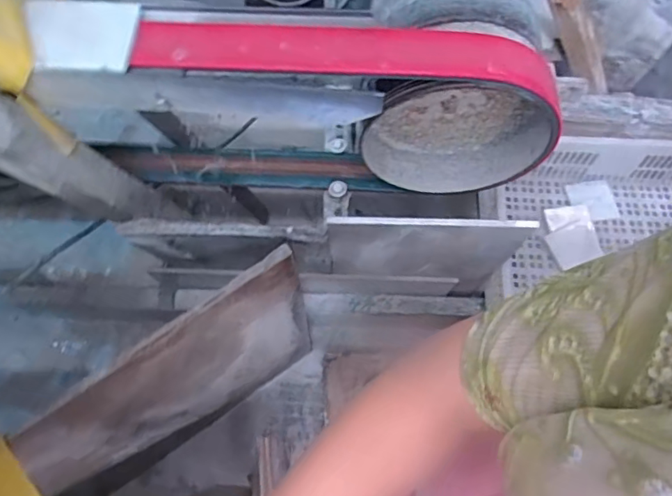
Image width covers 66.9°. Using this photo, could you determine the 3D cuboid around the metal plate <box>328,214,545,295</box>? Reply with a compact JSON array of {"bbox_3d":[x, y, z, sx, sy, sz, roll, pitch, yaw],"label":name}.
[{"bbox_3d":[0.145,0.019,0.891,0.299,0.363,0.009,1,71,2],"label":"metal plate"}]

